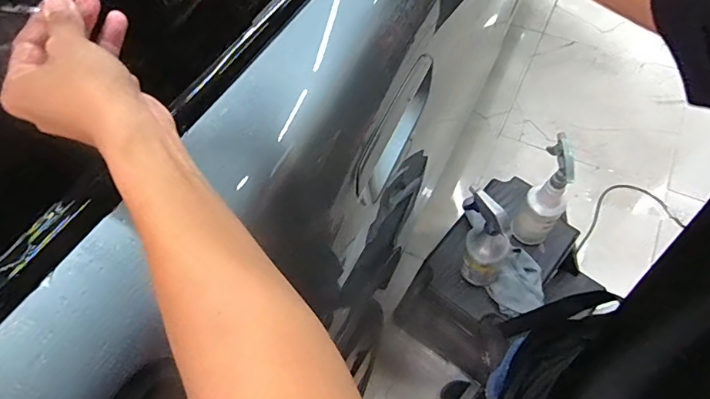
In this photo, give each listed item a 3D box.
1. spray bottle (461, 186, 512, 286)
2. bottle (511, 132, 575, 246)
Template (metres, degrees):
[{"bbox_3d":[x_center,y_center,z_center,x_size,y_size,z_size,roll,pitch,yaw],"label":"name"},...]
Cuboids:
[{"bbox_3d":[0.258,0.090,0.967,0.129,0.293,0.071,37,68,22],"label":"spray bottle"},{"bbox_3d":[0.416,0.000,1.006,0.089,0.309,0.084,32,66,20],"label":"bottle"}]

